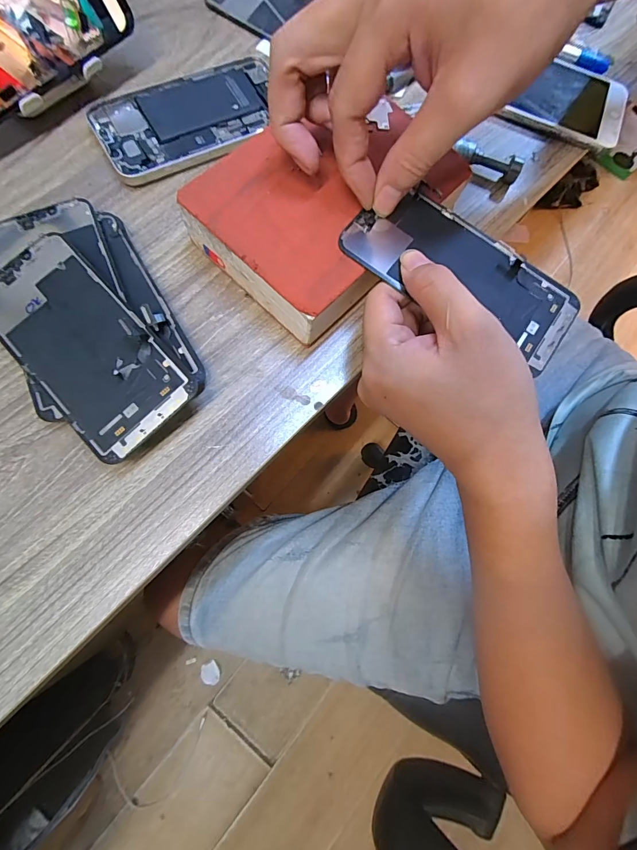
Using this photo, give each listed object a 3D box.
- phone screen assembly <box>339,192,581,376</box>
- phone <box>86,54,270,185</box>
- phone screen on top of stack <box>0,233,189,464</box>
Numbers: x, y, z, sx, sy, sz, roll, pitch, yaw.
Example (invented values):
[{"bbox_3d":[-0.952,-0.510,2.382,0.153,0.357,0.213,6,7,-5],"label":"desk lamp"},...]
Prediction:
[{"bbox_3d":[0.087,-0.095,0.232,0.143,0.006,0.067,28,77,2],"label":"phone screen assembly"},{"bbox_3d":[-0.094,-0.232,0.280,0.139,0.010,0.074,-31,81,-12],"label":"phone"},{"bbox_3d":[-0.140,-0.049,0.222,0.068,0.004,0.140,-44,81,-6],"label":"phone screen on top of stack"}]

